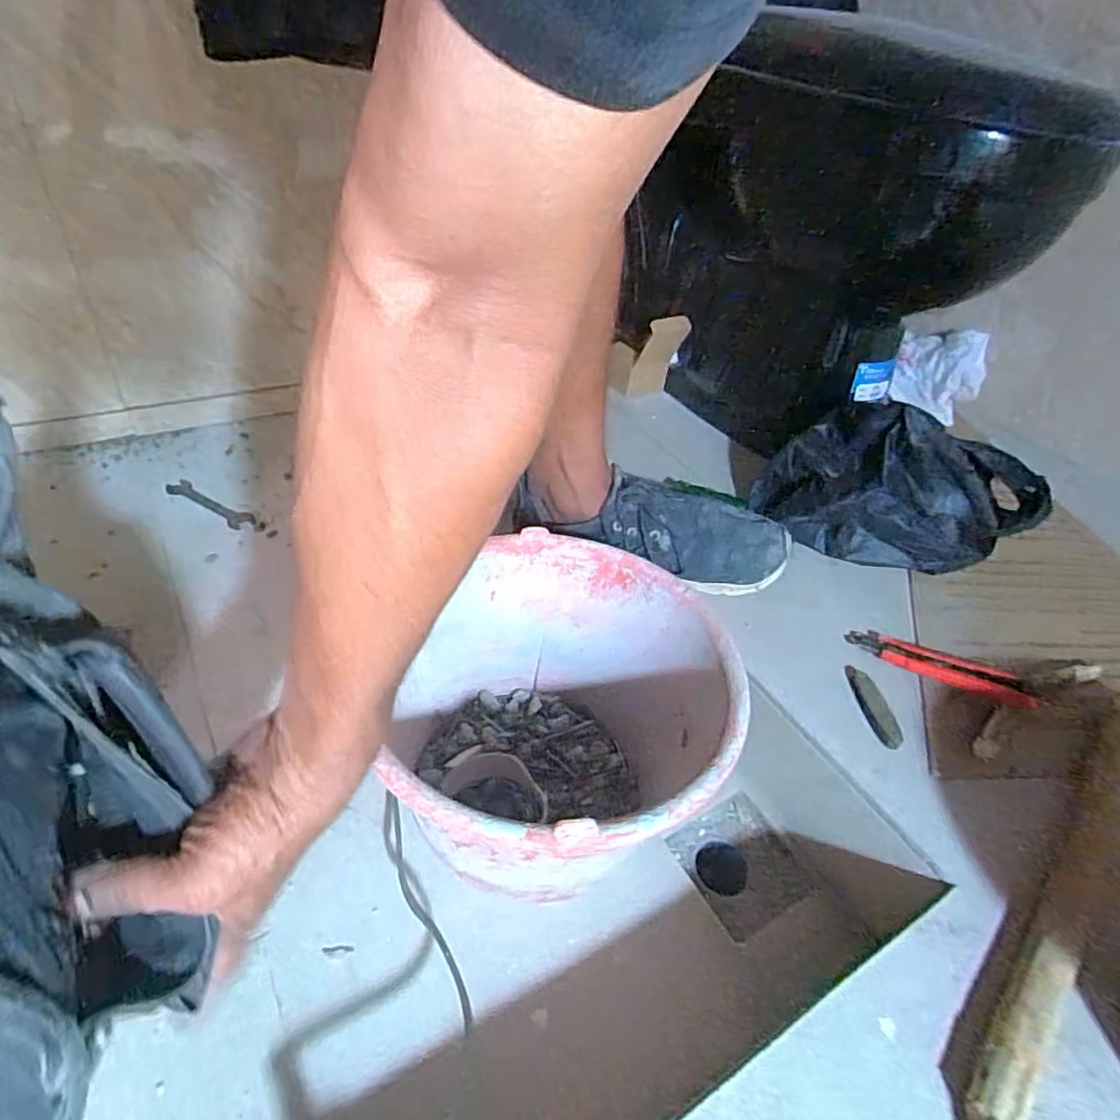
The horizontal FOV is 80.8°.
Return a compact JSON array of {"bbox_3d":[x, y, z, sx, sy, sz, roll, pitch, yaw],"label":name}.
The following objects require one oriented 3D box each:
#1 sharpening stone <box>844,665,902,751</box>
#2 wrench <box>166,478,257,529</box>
[{"bbox_3d":[0.279,0.130,0.591,0.019,0.015,0.095,0,40,-8],"label":"sharpening stone"},{"bbox_3d":[-0.467,-0.075,0.875,0.151,0.005,0.032,25,42,21],"label":"wrench"}]

